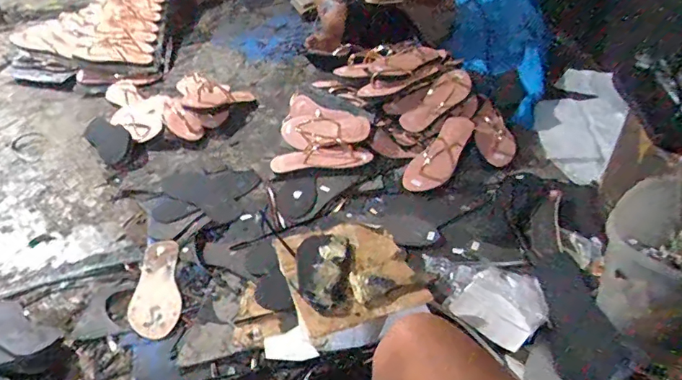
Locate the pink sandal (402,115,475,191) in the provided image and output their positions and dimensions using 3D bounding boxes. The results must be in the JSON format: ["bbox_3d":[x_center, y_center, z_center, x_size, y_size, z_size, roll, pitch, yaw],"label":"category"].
[{"bbox_3d":[0.245,-0.093,1.138,0.089,0.048,0.250,29,65,28],"label":"pink sandal"}]

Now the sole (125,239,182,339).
[{"bbox_3d":[-0.359,0.185,0.915,0.093,0.008,0.234,-9,43,-11],"label":"sole"}]

